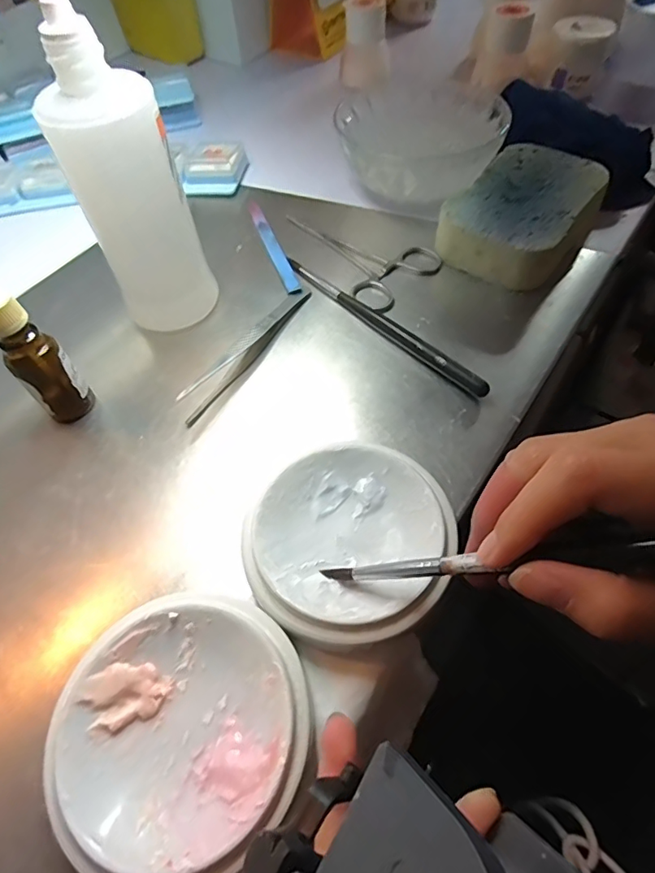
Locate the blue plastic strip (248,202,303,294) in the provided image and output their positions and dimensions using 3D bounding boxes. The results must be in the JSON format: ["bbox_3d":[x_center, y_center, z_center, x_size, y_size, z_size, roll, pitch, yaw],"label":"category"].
[{"bbox_3d":[-0.039,-0.136,0.352,0.010,0.004,0.109,-18,57,-8],"label":"blue plastic strip"}]

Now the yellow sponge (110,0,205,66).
[{"bbox_3d":[-0.185,-0.453,0.534,0.096,0.076,0.045,38,67,25],"label":"yellow sponge"}]

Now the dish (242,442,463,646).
[{"bbox_3d":[0.010,0.046,0.218,0.081,0.024,0.087,-2,57,3],"label":"dish"}]

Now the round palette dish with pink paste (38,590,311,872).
[{"bbox_3d":[-0.051,0.105,0.182,0.088,0.024,0.085,-2,57,3],"label":"round palette dish with pink paste"}]

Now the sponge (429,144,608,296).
[{"bbox_3d":[0.135,-0.151,0.339,0.079,0.033,0.115,30,63,21],"label":"sponge"}]

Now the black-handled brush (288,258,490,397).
[{"bbox_3d":[0.030,-0.071,0.302,0.008,0.010,0.160,-39,62,-20],"label":"black-handled brush"}]

